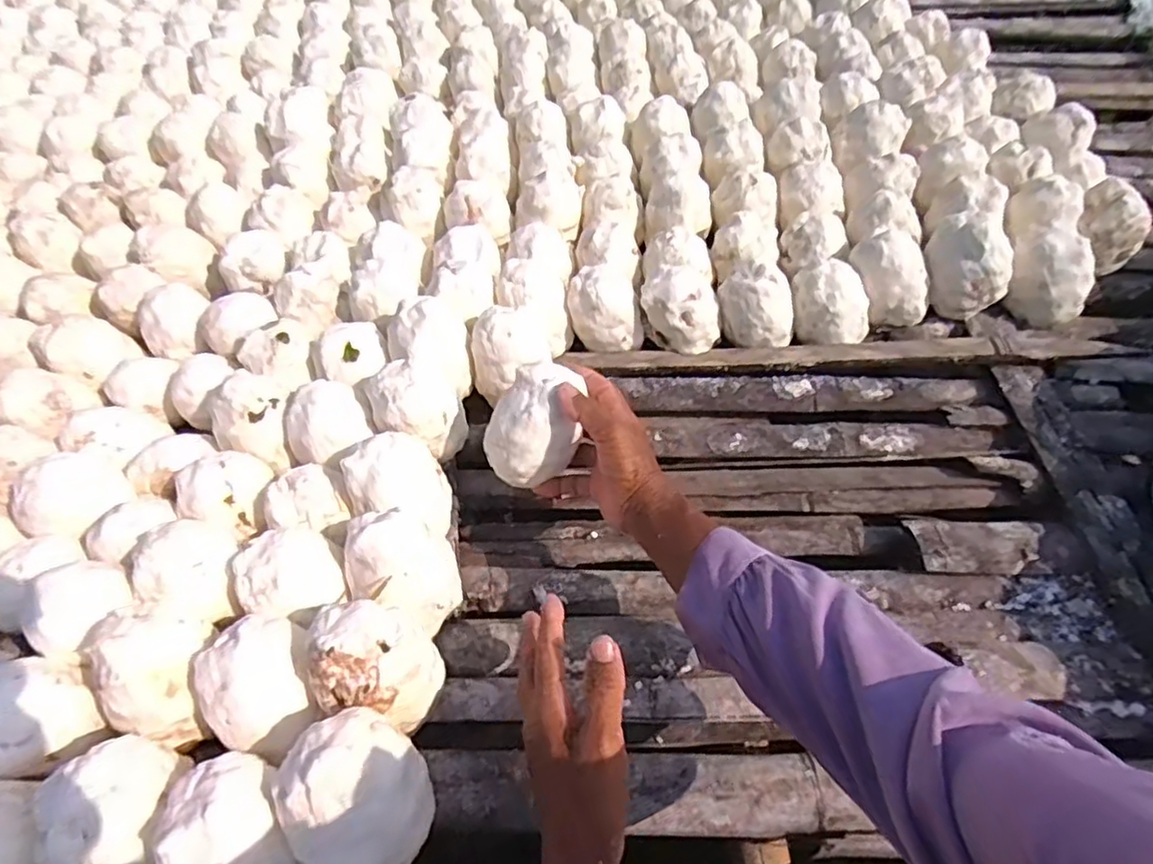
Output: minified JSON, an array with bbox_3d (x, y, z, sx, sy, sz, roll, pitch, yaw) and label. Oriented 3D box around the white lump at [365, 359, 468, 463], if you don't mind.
[{"bbox_3d":[-0.153,-0.022,0.613,0.086,0.070,0.067,10,54,8],"label":"white lump"}]

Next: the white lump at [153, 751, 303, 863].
[{"bbox_3d":[-0.214,0.254,0.409,0.066,0.082,0.086,-26,57,-17],"label":"white lump"}]

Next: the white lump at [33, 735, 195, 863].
[{"bbox_3d":[-0.295,0.241,0.411,0.069,0.062,0.086,4,54,5],"label":"white lump"}]

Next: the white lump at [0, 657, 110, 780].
[{"bbox_3d":[-0.383,0.197,0.453,0.072,0.053,0.069,-1,54,1],"label":"white lump"}]

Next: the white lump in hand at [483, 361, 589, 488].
[{"bbox_3d":[-0.033,-0.007,0.555,0.089,0.073,0.064,-22,56,-14],"label":"white lump in hand"}]

